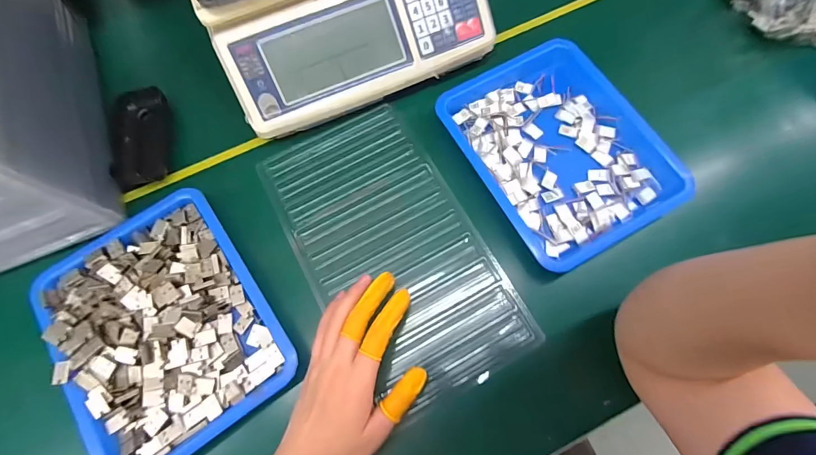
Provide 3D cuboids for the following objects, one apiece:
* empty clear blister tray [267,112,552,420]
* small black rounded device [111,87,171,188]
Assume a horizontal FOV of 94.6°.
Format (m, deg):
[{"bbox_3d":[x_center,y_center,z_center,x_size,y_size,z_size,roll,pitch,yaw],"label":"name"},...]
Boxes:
[{"bbox_3d":[-0.016,0.020,0.375,0.156,0.022,0.288,-29,73,-7],"label":"empty clear blister tray"},{"bbox_3d":[-0.286,-0.095,0.403,0.059,0.029,0.102,-16,72,-3],"label":"small black rounded device"}]

